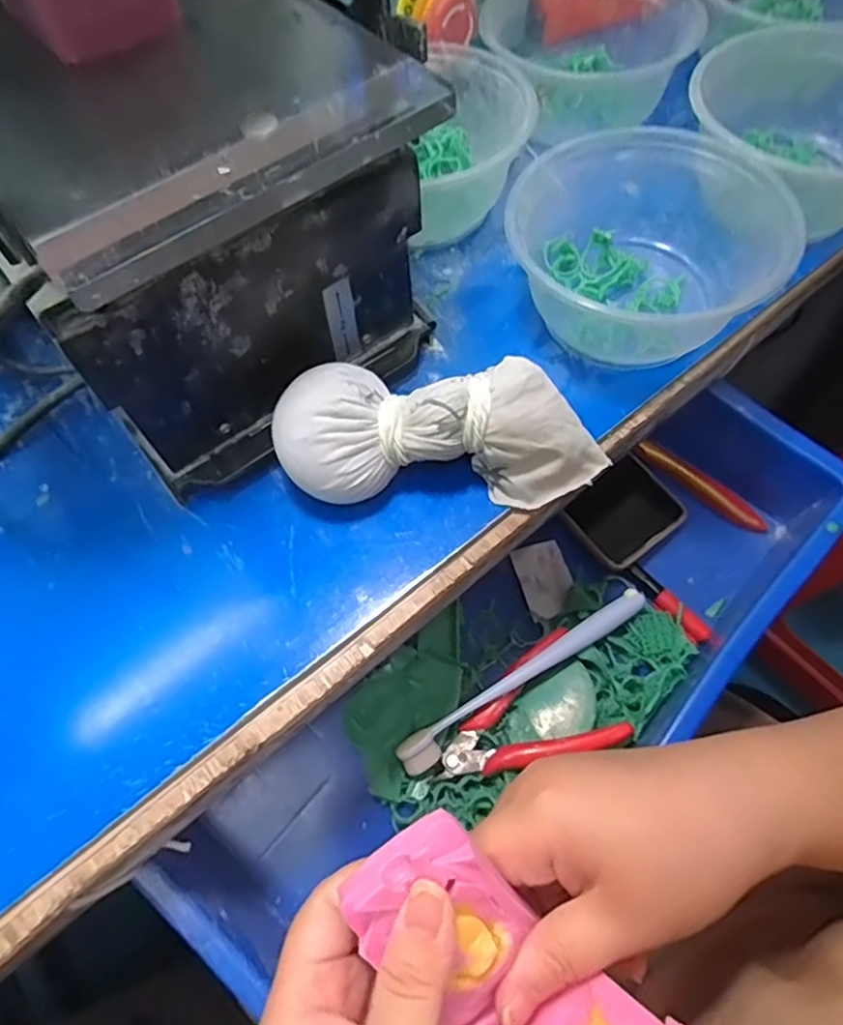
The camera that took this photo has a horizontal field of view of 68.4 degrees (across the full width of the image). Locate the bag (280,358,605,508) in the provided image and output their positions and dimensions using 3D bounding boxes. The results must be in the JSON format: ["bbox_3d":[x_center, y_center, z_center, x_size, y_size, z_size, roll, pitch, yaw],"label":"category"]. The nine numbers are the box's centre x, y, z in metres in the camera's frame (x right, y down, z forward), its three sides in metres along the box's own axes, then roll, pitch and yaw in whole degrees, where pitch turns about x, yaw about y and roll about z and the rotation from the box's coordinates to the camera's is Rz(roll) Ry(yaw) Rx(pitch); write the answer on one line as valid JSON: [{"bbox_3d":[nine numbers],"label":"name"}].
[{"bbox_3d":[0.010,-0.036,0.288,0.145,0.052,0.052,-3,63,0],"label":"bag"}]

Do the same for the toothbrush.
[{"bbox_3d":[0.067,0.104,0.391,0.183,0.019,0.020,-30,66,-12],"label":"toothbrush"}]

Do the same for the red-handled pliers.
[{"bbox_3d":[0.063,0.130,0.382,0.109,0.011,0.074,-28,66,-11],"label":"red-handled pliers"}]

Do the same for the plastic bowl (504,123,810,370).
[{"bbox_3d":[0.114,-0.135,0.326,0.136,0.059,0.119,26,67,14],"label":"plastic bowl"}]

